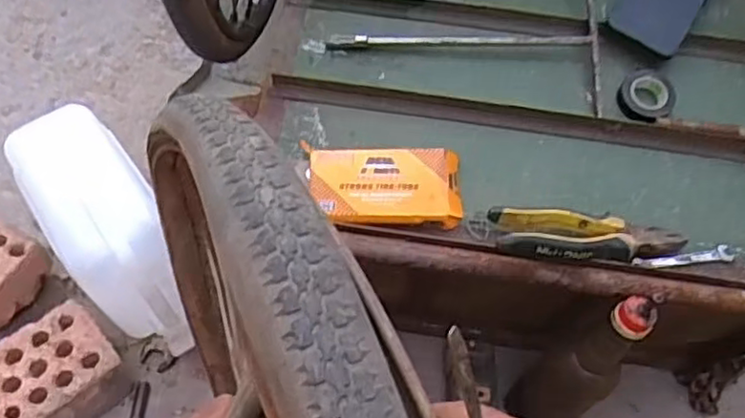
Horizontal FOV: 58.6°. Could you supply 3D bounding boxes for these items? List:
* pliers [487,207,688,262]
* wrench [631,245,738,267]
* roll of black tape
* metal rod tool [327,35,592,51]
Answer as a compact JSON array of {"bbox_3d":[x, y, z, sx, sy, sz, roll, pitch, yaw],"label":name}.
[{"bbox_3d":[0.210,0.029,0.637,0.195,0.034,0.055,5,52,-7],"label":"pliers"},{"bbox_3d":[0.307,0.047,0.653,0.101,0.005,0.017,-4,66,-5],"label":"wrench"},{"bbox_3d":[0.297,-0.124,0.716,0.055,0.014,0.070,36,62,20],"label":"roll of black tape"},{"bbox_3d":[0.094,-0.186,0.726,0.283,0.013,0.015,2,56,-2],"label":"metal rod tool"}]

